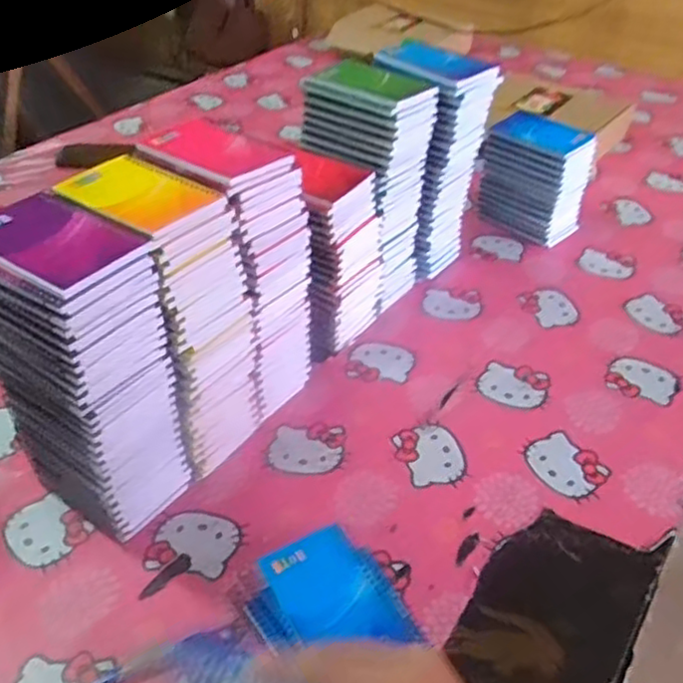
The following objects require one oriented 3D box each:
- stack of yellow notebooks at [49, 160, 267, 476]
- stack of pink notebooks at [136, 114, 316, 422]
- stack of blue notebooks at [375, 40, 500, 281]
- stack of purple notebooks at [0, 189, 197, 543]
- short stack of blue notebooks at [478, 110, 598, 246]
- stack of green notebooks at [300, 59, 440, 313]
[{"bbox_3d":[-0.164,-0.018,0.686,0.141,0.289,0.106,30,47,31],"label":"stack of yellow notebooks"},{"bbox_3d":[-0.116,-0.069,0.760,0.140,0.296,0.116,24,44,26],"label":"stack of pink notebooks"},{"bbox_3d":[0.114,-0.227,0.935,0.110,0.293,0.134,-28,48,-31],"label":"stack of blue notebooks"},{"bbox_3d":[-0.222,0.035,0.621,0.131,0.289,0.094,23,44,25],"label":"stack of purple notebooks"},{"bbox_3d":[0.280,-0.235,1.046,0.142,0.162,0.073,31,48,32],"label":"short stack of blue notebooks"},{"bbox_3d":[0.034,-0.182,0.884,0.127,0.296,0.108,29,47,30],"label":"stack of green notebooks"}]

